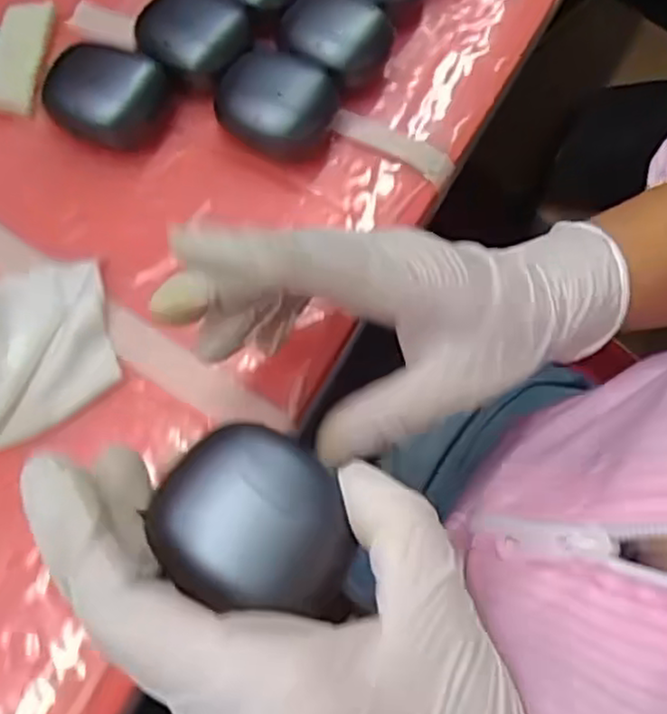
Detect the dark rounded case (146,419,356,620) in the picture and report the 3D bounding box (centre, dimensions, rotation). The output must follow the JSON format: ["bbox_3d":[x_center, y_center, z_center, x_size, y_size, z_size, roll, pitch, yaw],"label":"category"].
[{"bbox_3d":[-0.022,0.041,0.188,0.053,0.022,0.049,6,68,-1],"label":"dark rounded case"}]

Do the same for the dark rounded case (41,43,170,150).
[{"bbox_3d":[-0.110,-0.128,0.339,0.052,0.022,0.048,21,68,8],"label":"dark rounded case"}]

